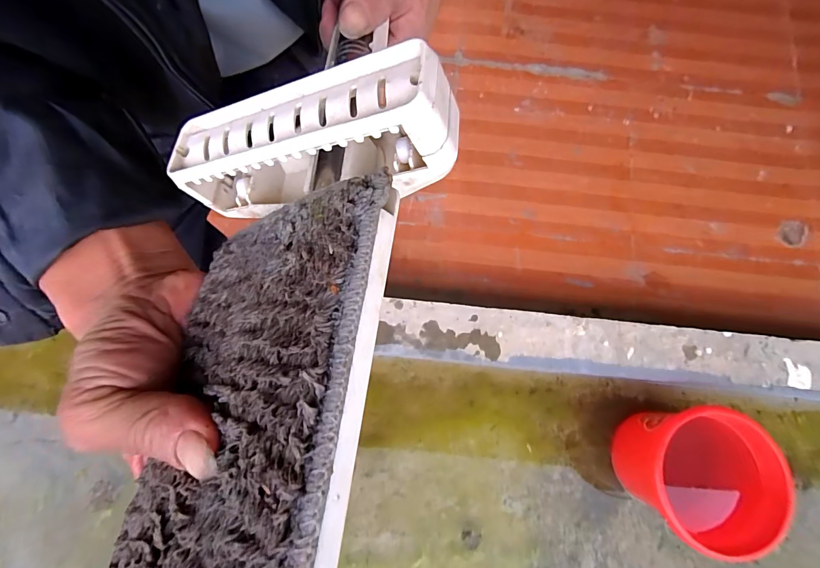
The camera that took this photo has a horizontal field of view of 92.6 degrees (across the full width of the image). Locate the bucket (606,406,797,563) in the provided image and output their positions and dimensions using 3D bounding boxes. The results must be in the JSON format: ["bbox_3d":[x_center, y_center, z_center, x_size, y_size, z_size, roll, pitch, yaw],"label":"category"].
[{"bbox_3d":[0.687,0.458,0.972,0.253,0.275,0.310,33,79,5],"label":"bucket"}]

